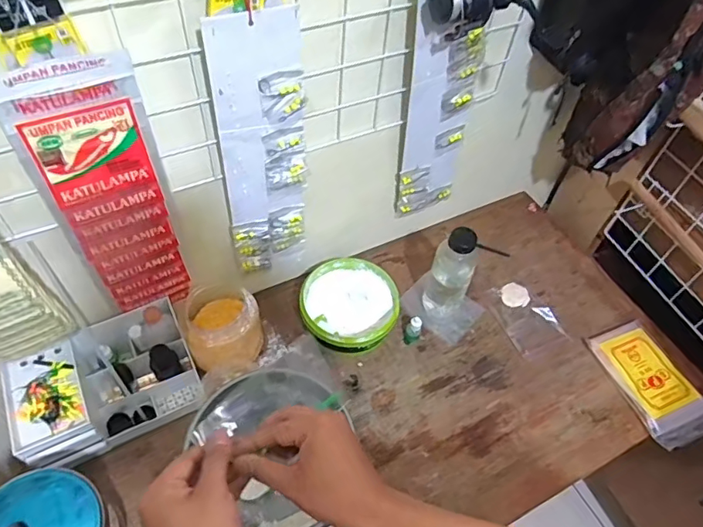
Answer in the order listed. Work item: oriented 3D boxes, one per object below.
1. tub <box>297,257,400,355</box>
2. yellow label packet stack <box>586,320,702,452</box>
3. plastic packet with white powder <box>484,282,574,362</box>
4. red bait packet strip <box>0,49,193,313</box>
[{"bbox_3d":[-0.005,0.074,0.853,0.156,0.065,0.157,2,54,-3],"label":"tub"},{"bbox_3d":[0.483,0.182,0.820,0.109,0.029,0.196,-14,56,-14],"label":"yellow label packet stack"},{"bbox_3d":[0.299,0.094,0.892,0.099,0.010,0.137,-21,58,-19],"label":"plastic packet with white powder"},{"bbox_3d":[-0.262,-0.057,0.587,0.113,0.370,0.030,-22,58,-19],"label":"red bait packet strip"}]

